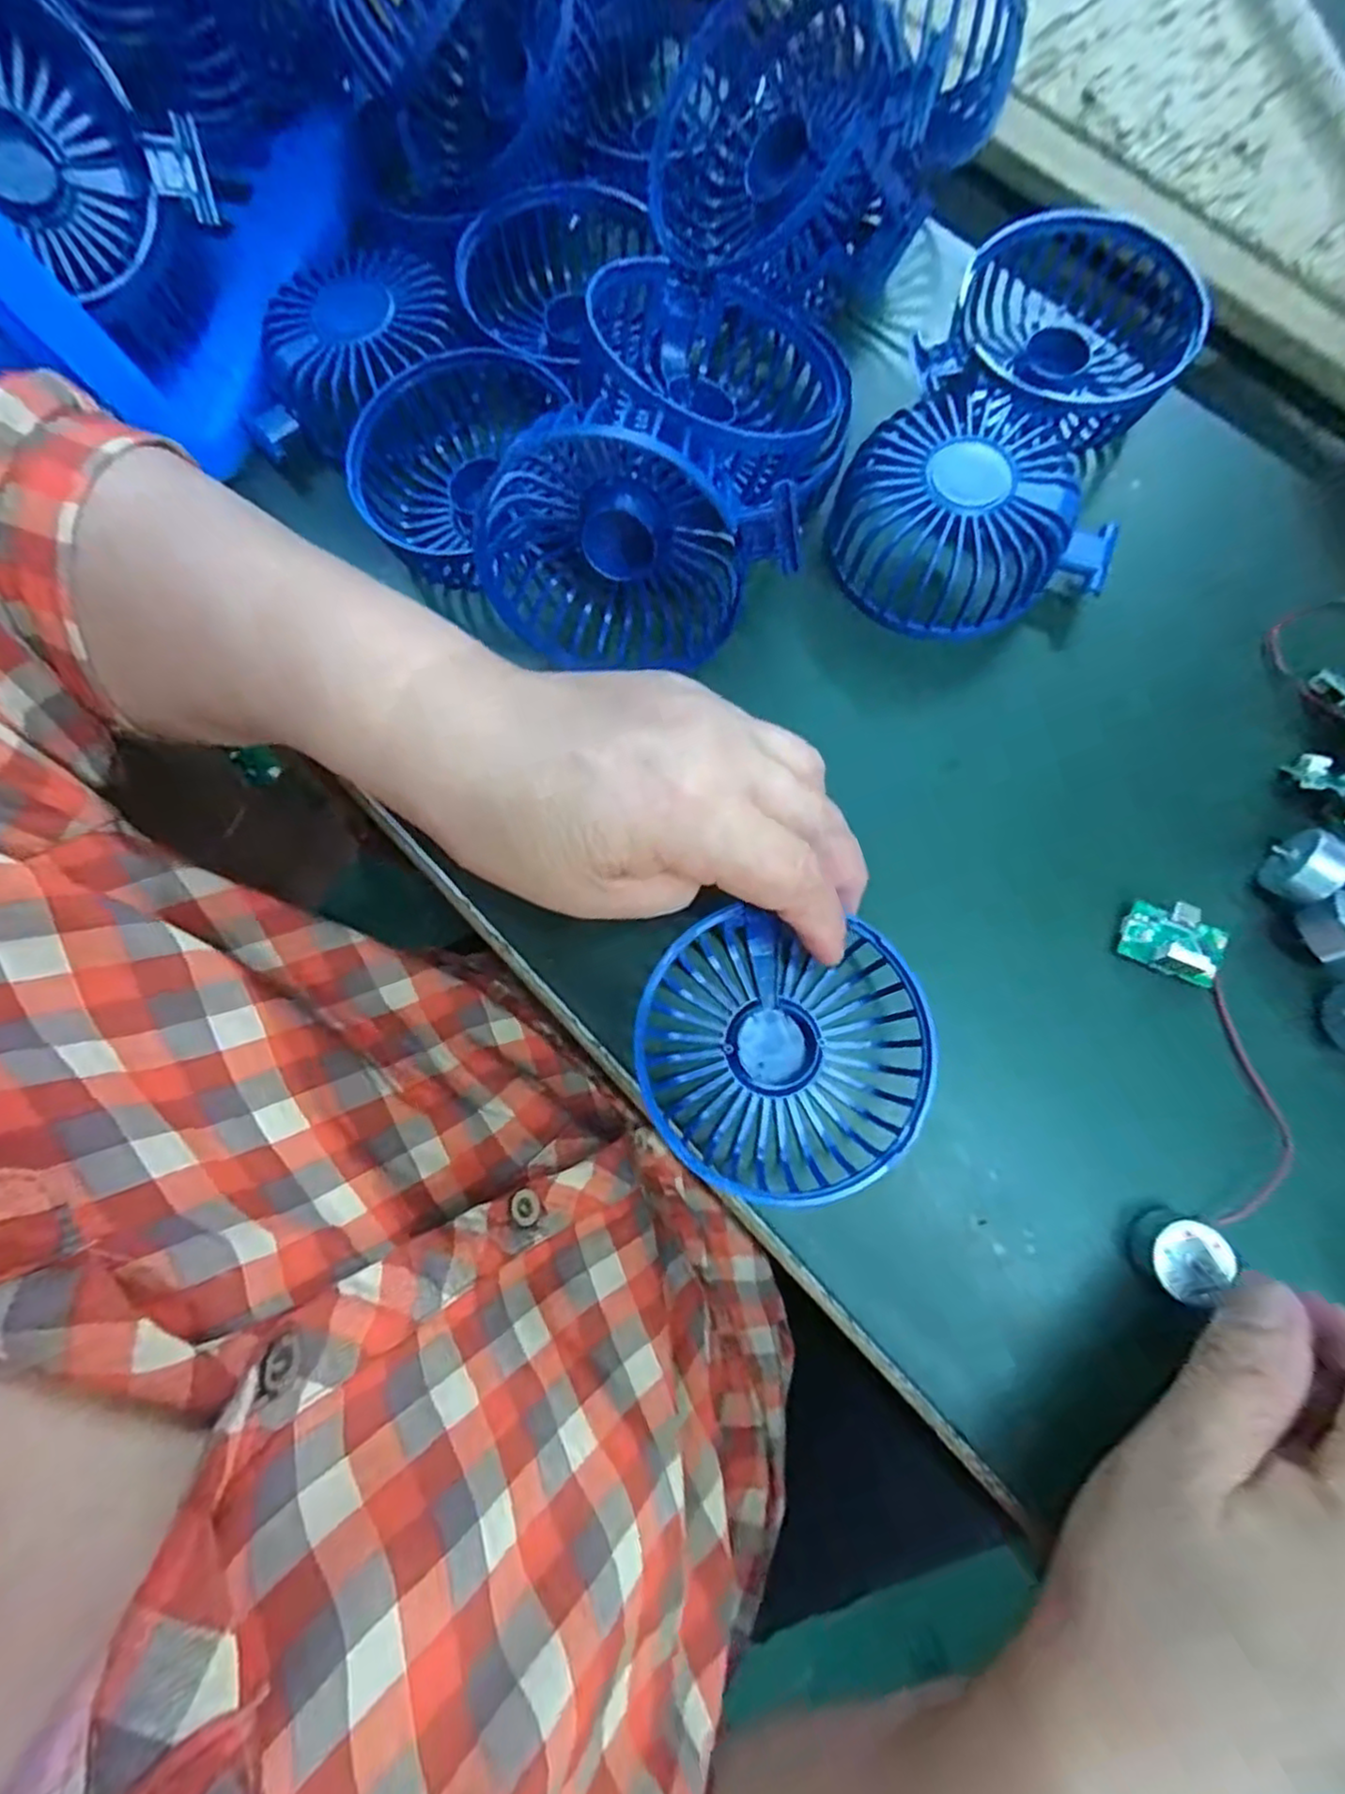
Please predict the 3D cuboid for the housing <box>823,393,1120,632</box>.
[{"bbox_3d":[0.114,-0.148,0.260,0.104,0.035,0.089,-12,77,-1],"label":"housing"}]

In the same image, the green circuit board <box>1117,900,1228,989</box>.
[{"bbox_3d":[0.172,0.015,0.235,0.031,0.012,0.023,28,79,8],"label":"green circuit board"}]

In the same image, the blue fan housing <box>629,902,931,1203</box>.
[{"bbox_3d":[0.036,0.047,0.220,0.094,0.033,0.089,0,79,1],"label":"blue fan housing"}]

